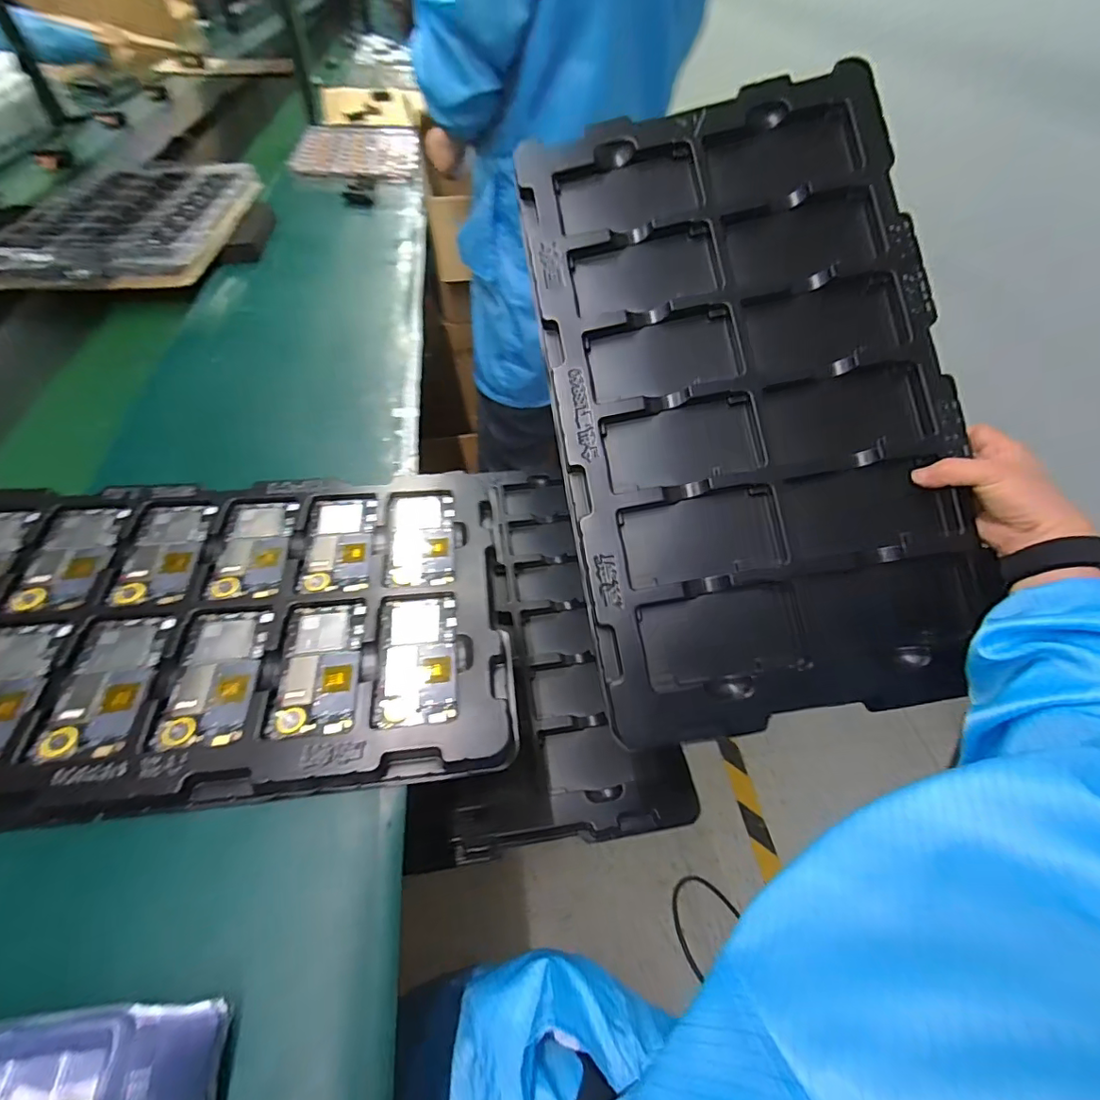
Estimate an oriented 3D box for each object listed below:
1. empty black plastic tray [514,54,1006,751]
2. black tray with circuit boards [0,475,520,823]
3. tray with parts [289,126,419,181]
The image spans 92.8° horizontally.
[{"bbox_3d":[0.167,-0.134,0.465,0.325,0.039,0.540,-10,82,5],"label":"empty black plastic tray"},{"bbox_3d":[-0.312,0.058,0.478,0.539,0.030,0.331,-4,51,-9],"label":"black tray with circuit boards"},{"bbox_3d":[-0.518,-1.111,1.443,0.308,0.031,0.493,-6,51,-6],"label":"tray with parts"}]

